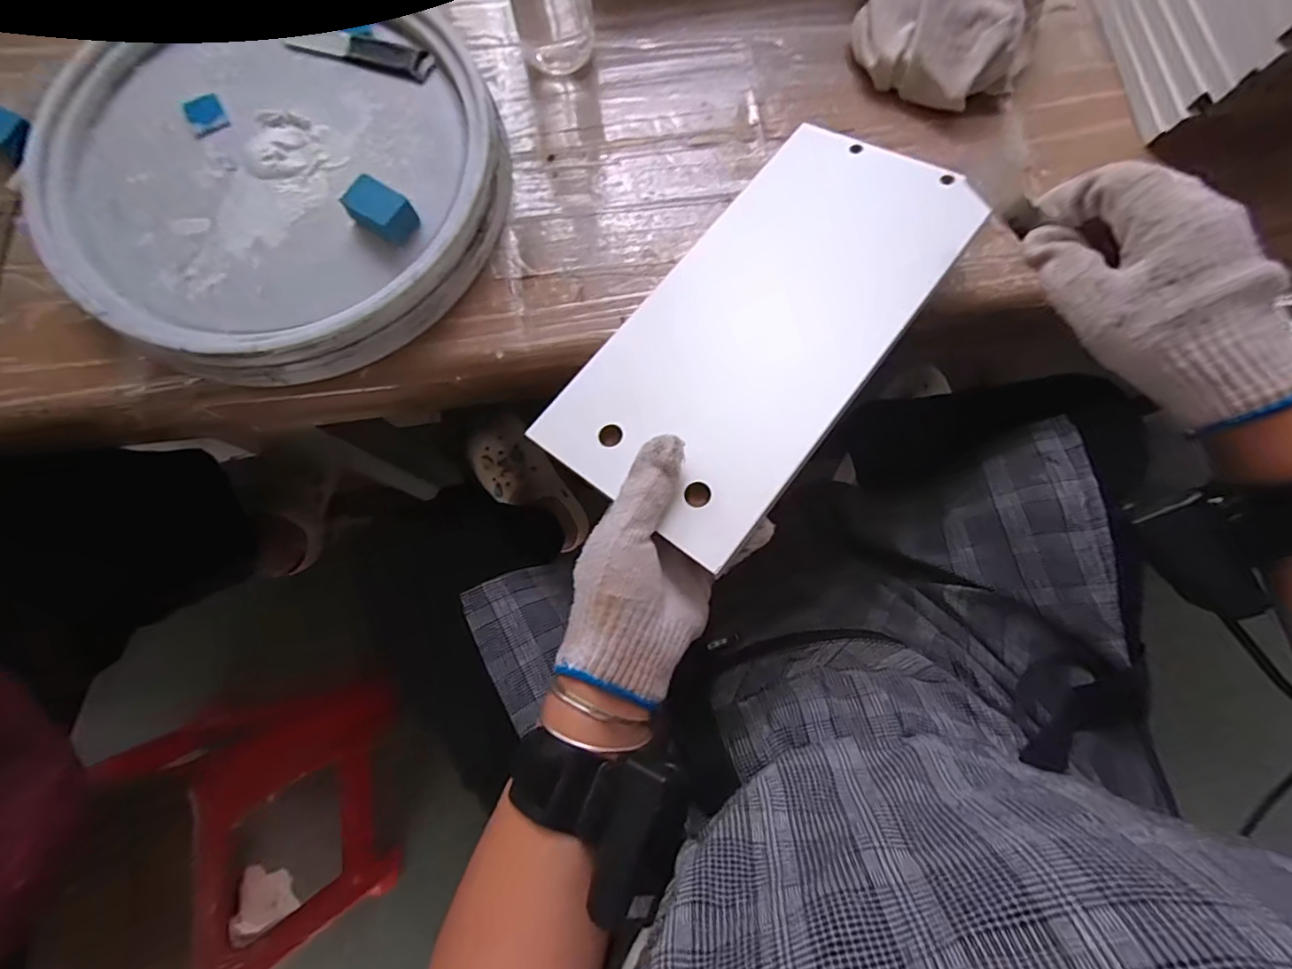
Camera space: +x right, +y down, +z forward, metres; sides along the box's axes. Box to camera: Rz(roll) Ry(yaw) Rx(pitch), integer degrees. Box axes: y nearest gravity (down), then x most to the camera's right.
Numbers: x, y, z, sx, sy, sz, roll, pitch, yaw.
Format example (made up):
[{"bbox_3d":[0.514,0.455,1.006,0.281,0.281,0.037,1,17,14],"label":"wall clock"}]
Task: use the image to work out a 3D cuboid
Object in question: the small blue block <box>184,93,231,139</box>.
[{"bbox_3d":[-0.296,-0.250,0.366,0.023,0.004,0.027,-29,80,-5],"label":"small blue block"}]

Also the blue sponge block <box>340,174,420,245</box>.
[{"bbox_3d":[-0.165,-0.170,0.341,0.040,0.023,0.028,36,81,7],"label":"blue sponge block"}]

